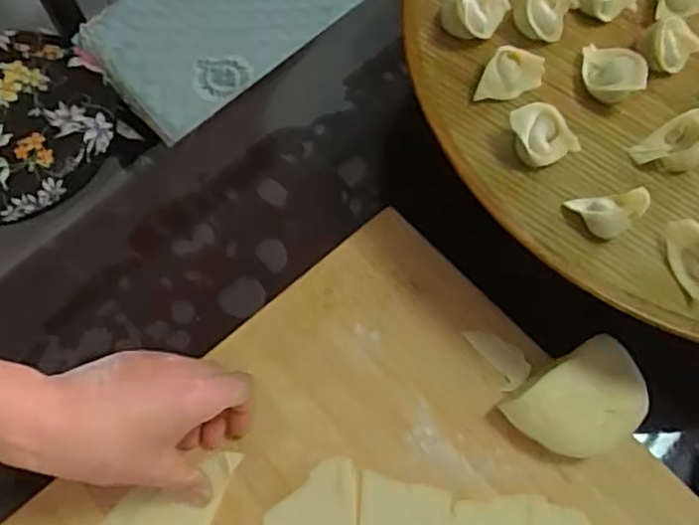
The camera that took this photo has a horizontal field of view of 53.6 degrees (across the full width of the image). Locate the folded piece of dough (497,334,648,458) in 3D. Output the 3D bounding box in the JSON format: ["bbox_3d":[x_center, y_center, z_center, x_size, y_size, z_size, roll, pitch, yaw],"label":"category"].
[{"bbox_3d":[0.154,0.093,0.453,0.090,0.041,0.060,-32,70,-13],"label":"folded piece of dough"}]

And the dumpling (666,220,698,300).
[{"bbox_3d":[0.199,-0.003,0.395,0.024,0.018,0.045,-18,68,-8],"label":"dumpling"}]

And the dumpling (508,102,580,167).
[{"bbox_3d":[0.118,-0.079,0.422,0.038,0.020,0.033,-22,69,-10],"label":"dumpling"}]

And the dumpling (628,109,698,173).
[{"bbox_3d":[0.200,-0.073,0.421,0.039,0.027,0.031,-34,71,-14],"label":"dumpling"}]

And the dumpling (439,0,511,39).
[{"bbox_3d":[0.084,-0.170,0.462,0.043,0.028,0.036,13,67,5],"label":"dumpling"}]

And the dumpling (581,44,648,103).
[{"bbox_3d":[0.169,-0.123,0.444,0.035,0.024,0.042,6,67,2],"label":"dumpling"}]

